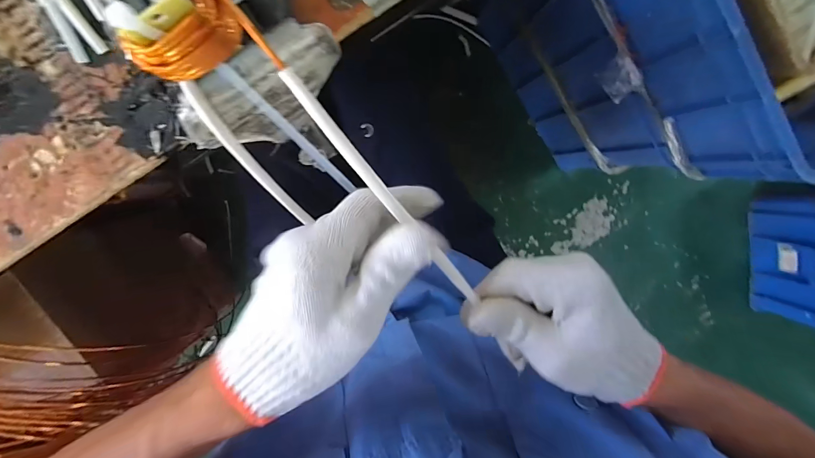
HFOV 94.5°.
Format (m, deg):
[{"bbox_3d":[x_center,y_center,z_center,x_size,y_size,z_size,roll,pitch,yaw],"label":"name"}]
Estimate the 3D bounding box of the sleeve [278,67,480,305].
[{"bbox_3d":[-0.011,-0.018,0.212,0.009,0.006,0.166,-40,107,1],"label":"sleeve"}]

